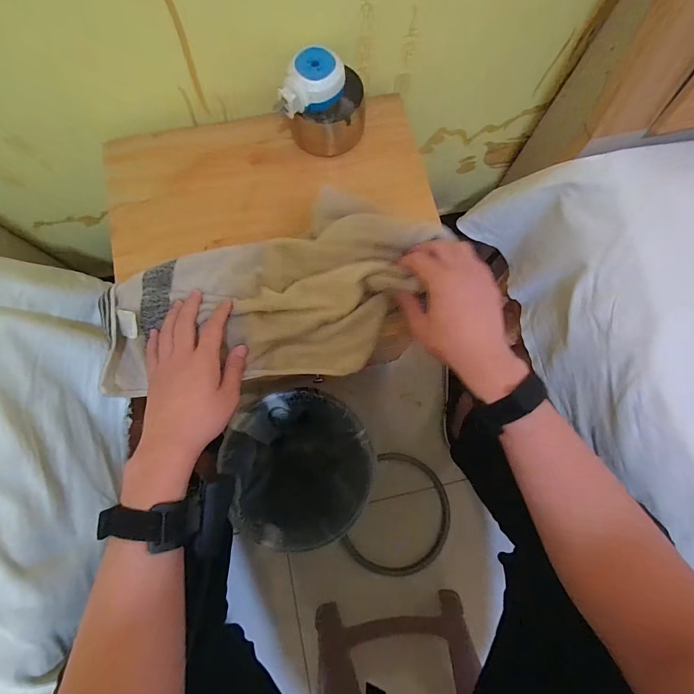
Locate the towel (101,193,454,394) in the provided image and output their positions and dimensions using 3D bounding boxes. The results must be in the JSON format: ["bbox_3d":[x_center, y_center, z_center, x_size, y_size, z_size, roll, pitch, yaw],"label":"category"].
[{"bbox_3d":[-0.083,-0.055,0.396,0.364,0.054,0.179,-13,78,1],"label":"towel"}]

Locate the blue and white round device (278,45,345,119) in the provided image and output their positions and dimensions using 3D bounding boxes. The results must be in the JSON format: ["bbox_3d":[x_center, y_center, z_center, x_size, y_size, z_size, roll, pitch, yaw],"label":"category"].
[{"bbox_3d":[-0.037,-0.294,0.397,0.056,0.032,0.071,23,78,4],"label":"blue and white round device"}]

